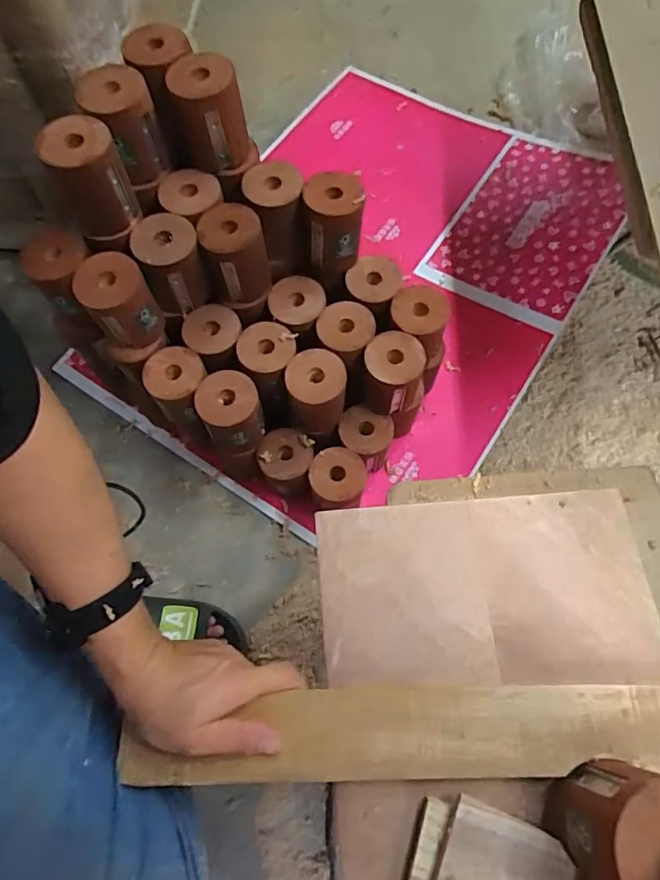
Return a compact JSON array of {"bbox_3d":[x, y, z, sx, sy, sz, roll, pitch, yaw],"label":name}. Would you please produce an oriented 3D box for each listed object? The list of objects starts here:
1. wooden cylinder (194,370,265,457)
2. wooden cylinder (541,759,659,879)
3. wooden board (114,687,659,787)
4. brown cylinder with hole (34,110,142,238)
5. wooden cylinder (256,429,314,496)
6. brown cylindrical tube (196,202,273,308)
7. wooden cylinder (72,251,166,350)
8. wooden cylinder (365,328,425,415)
[{"bbox_3d":[-0.131,-0.033,0.725,0.077,0.099,0.084,0,68,1],"label":"wooden cylinder"},{"bbox_3d":[0.193,0.250,0.339,0.078,0.090,0.081,25,71,10],"label":"wooden cylinder"},{"bbox_3d":[0.088,0.221,0.402,0.482,0.011,0.064,-3,69,1],"label":"wooden board"},{"bbox_3d":[-0.273,-0.295,0.621,0.077,0.112,0.089,-19,69,-7],"label":"brown cylinder with hole"},{"bbox_3d":[-0.064,0.039,0.804,0.077,0.105,0.073,0,68,1],"label":"wooden cylinder"},{"bbox_3d":[-0.123,-0.239,0.706,0.080,0.127,0.077,-10,68,-3],"label":"brown cylindrical tube"},{"bbox_3d":[-0.263,-0.170,0.671,0.076,0.103,0.079,0,68,1],"label":"wooden cylinder"},{"bbox_3d":[0.084,-0.092,0.738,0.078,0.093,0.081,13,69,6],"label":"wooden cylinder"}]

